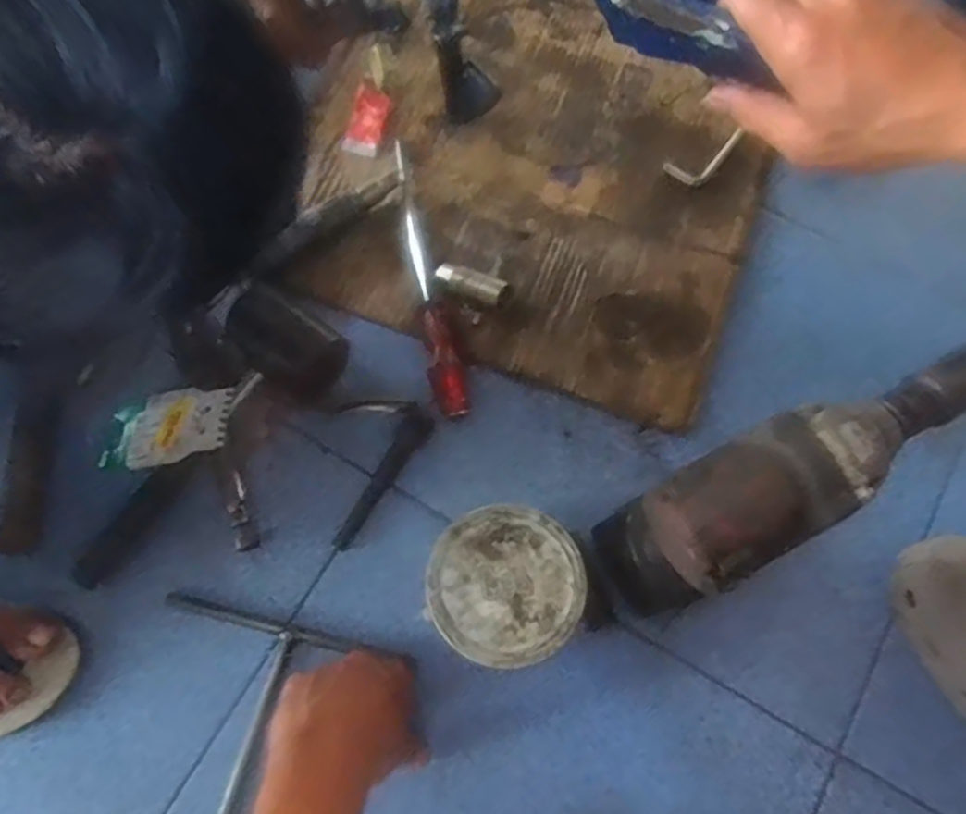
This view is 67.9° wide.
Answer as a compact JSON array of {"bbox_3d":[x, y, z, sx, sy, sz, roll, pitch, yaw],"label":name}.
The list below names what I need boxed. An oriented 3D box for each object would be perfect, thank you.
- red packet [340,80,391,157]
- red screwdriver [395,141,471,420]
[{"bbox_3d":[-0.111,-0.276,0.690,0.036,0.016,0.073,12,73,4],"label":"red packet"},{"bbox_3d":[-0.050,-0.118,0.626,0.027,0.027,0.275,-11,73,-3],"label":"red screwdriver"}]

